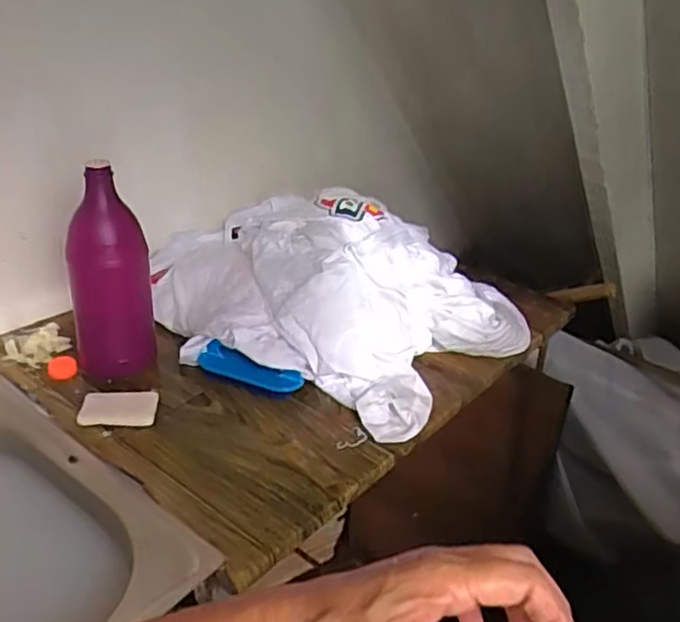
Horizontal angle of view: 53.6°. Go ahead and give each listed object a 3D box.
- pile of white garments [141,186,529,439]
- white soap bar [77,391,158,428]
[{"bbox_3d":[-0.029,-0.041,0.902,0.500,0.142,0.381,20,33,28],"label":"pile of white garments"},{"bbox_3d":[-0.242,0.108,0.736,0.078,0.014,0.050,0,29,-7],"label":"white soap bar"}]

